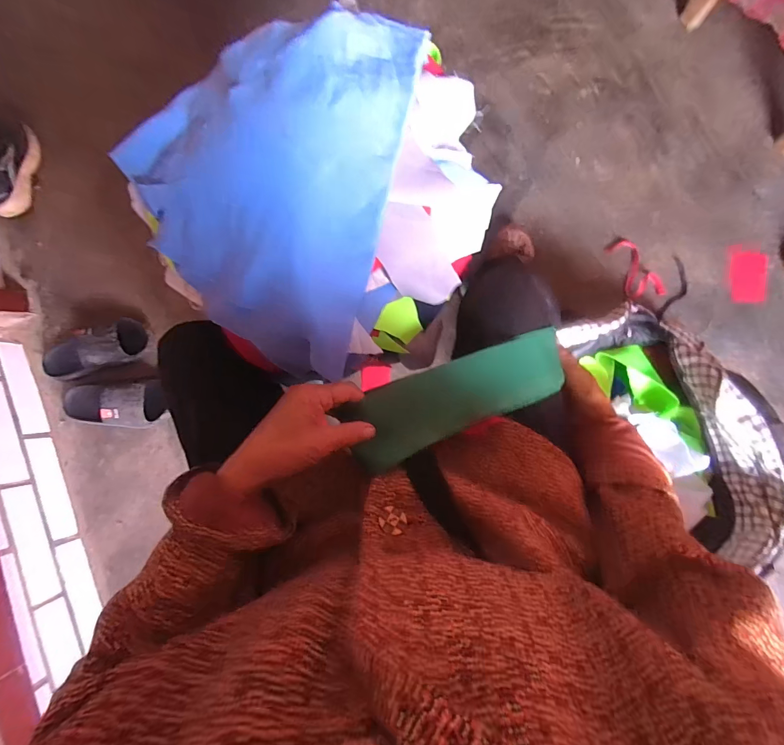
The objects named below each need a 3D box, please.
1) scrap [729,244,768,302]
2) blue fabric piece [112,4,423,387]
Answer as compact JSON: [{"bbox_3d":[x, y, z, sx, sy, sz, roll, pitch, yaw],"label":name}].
[{"bbox_3d":[0.716,-0.196,0.771,0.068,0.010,0.114,0,85,7],"label":"scrap"},{"bbox_3d":[-0.109,-0.165,0.333,0.214,0.077,0.286,18,87,8],"label":"blue fabric piece"}]

